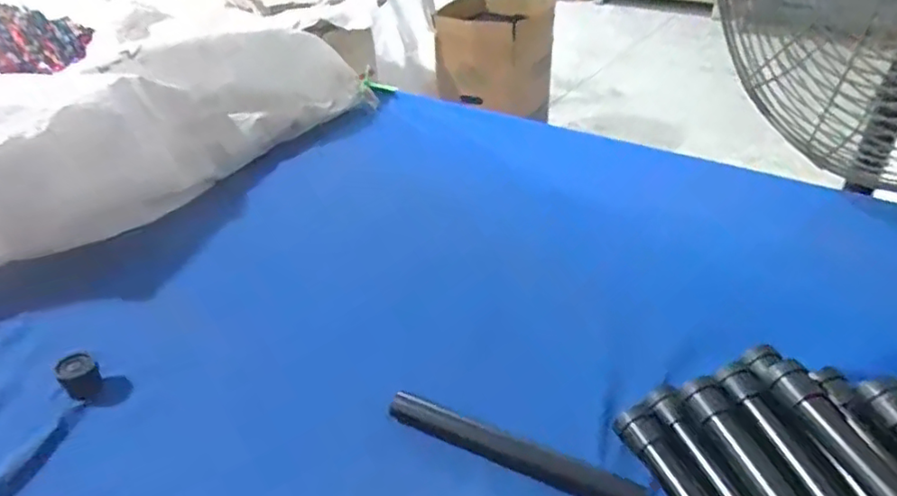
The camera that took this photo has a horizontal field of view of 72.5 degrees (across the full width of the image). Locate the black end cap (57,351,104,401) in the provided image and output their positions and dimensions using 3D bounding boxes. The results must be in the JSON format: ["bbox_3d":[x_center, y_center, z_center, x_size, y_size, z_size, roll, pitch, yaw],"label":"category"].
[{"bbox_3d":[-0.341,0.118,0.565,0.031,0.028,0.033,0,36,0],"label":"black end cap"}]

